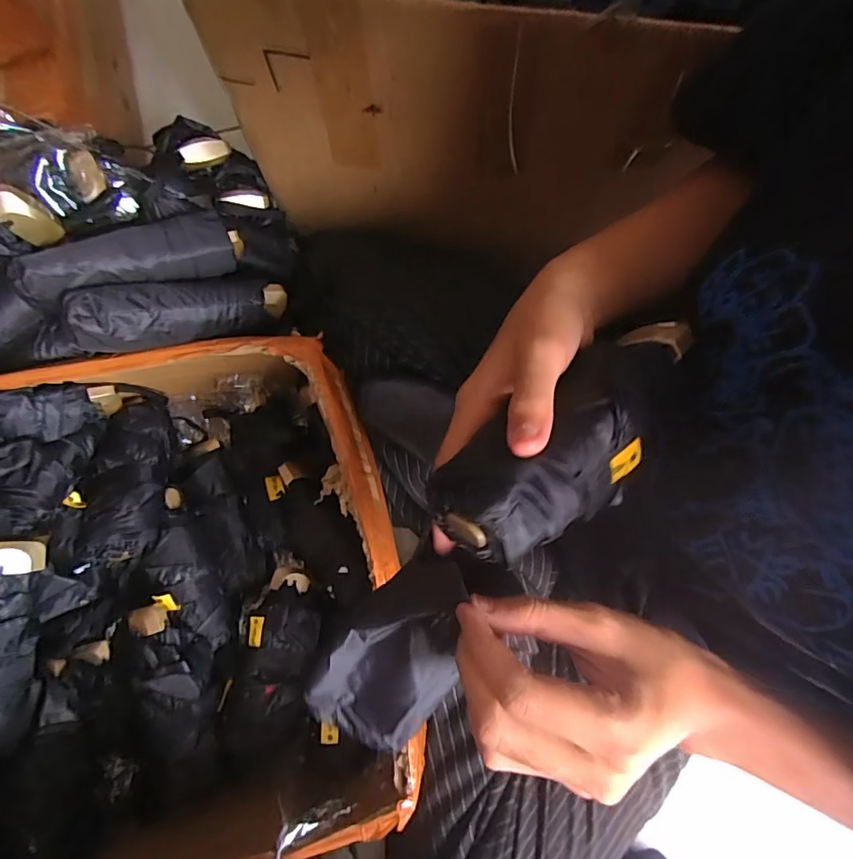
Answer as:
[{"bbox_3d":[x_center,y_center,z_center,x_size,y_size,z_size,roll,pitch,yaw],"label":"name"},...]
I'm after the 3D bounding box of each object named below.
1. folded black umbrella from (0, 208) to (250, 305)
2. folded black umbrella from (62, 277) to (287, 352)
[{"bbox_3d":[-0.243,-0.144,0.405,0.167,0.040,0.049,-24,78,-28],"label":"folded black umbrella"},{"bbox_3d":[-0.209,-0.104,0.423,0.174,0.046,0.053,-20,76,-38],"label":"folded black umbrella"}]

